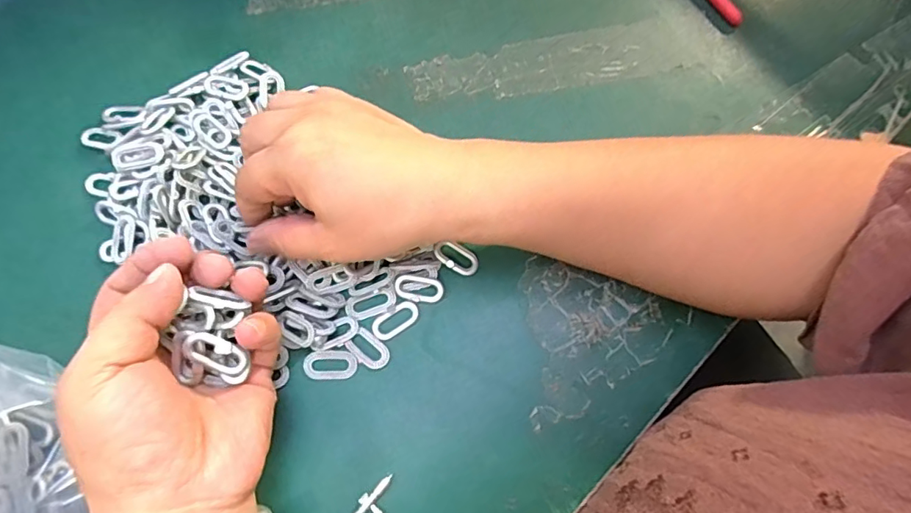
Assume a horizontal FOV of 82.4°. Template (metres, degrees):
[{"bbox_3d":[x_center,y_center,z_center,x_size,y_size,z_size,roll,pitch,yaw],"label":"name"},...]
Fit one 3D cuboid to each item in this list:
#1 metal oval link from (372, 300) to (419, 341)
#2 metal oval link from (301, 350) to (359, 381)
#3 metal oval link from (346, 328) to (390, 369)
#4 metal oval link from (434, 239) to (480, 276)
[{"bbox_3d":[-0.032,0.034,0.279,0.026,0.004,0.013,-31,75,-11],"label":"metal oval link"},{"bbox_3d":[-0.065,0.056,0.269,0.027,0.004,0.015,-5,71,-3],"label":"metal oval link"},{"bbox_3d":[-0.045,0.049,0.272,0.023,0.004,0.014,38,74,11],"label":"metal oval link"},{"bbox_3d":[0.001,0.001,0.289,0.026,0.004,0.014,26,82,-9],"label":"metal oval link"}]

